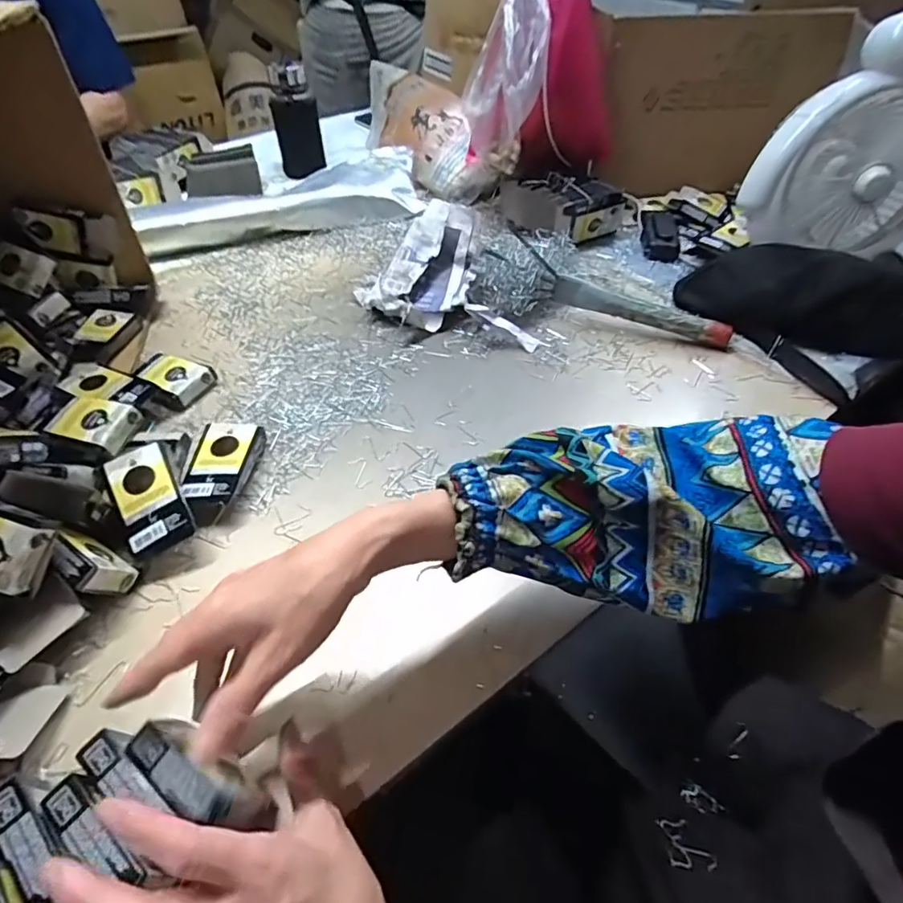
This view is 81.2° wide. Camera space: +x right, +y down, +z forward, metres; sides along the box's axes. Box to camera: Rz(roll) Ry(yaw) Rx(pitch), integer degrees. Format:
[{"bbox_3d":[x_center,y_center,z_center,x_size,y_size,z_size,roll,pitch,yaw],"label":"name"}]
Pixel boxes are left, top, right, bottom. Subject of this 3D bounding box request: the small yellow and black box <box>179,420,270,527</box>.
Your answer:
[{"bbox_3d":[-0.215,0.016,0.486,0.054,0.025,0.102,4,48,6],"label":"small yellow and black box"}]

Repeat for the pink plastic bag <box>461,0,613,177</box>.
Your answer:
[{"bbox_3d":[0.130,-0.542,0.717,0.194,0.315,0.252,10,49,10],"label":"pink plastic bag"}]

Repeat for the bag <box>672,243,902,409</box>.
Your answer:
[{"bbox_3d":[0.395,-0.168,0.599,0.135,0.086,0.259,-35,56,-27],"label":"bag"}]

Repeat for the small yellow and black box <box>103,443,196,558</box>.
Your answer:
[{"bbox_3d":[-0.251,0.038,0.441,0.051,0.018,0.095,-27,70,-8],"label":"small yellow and black box"}]

